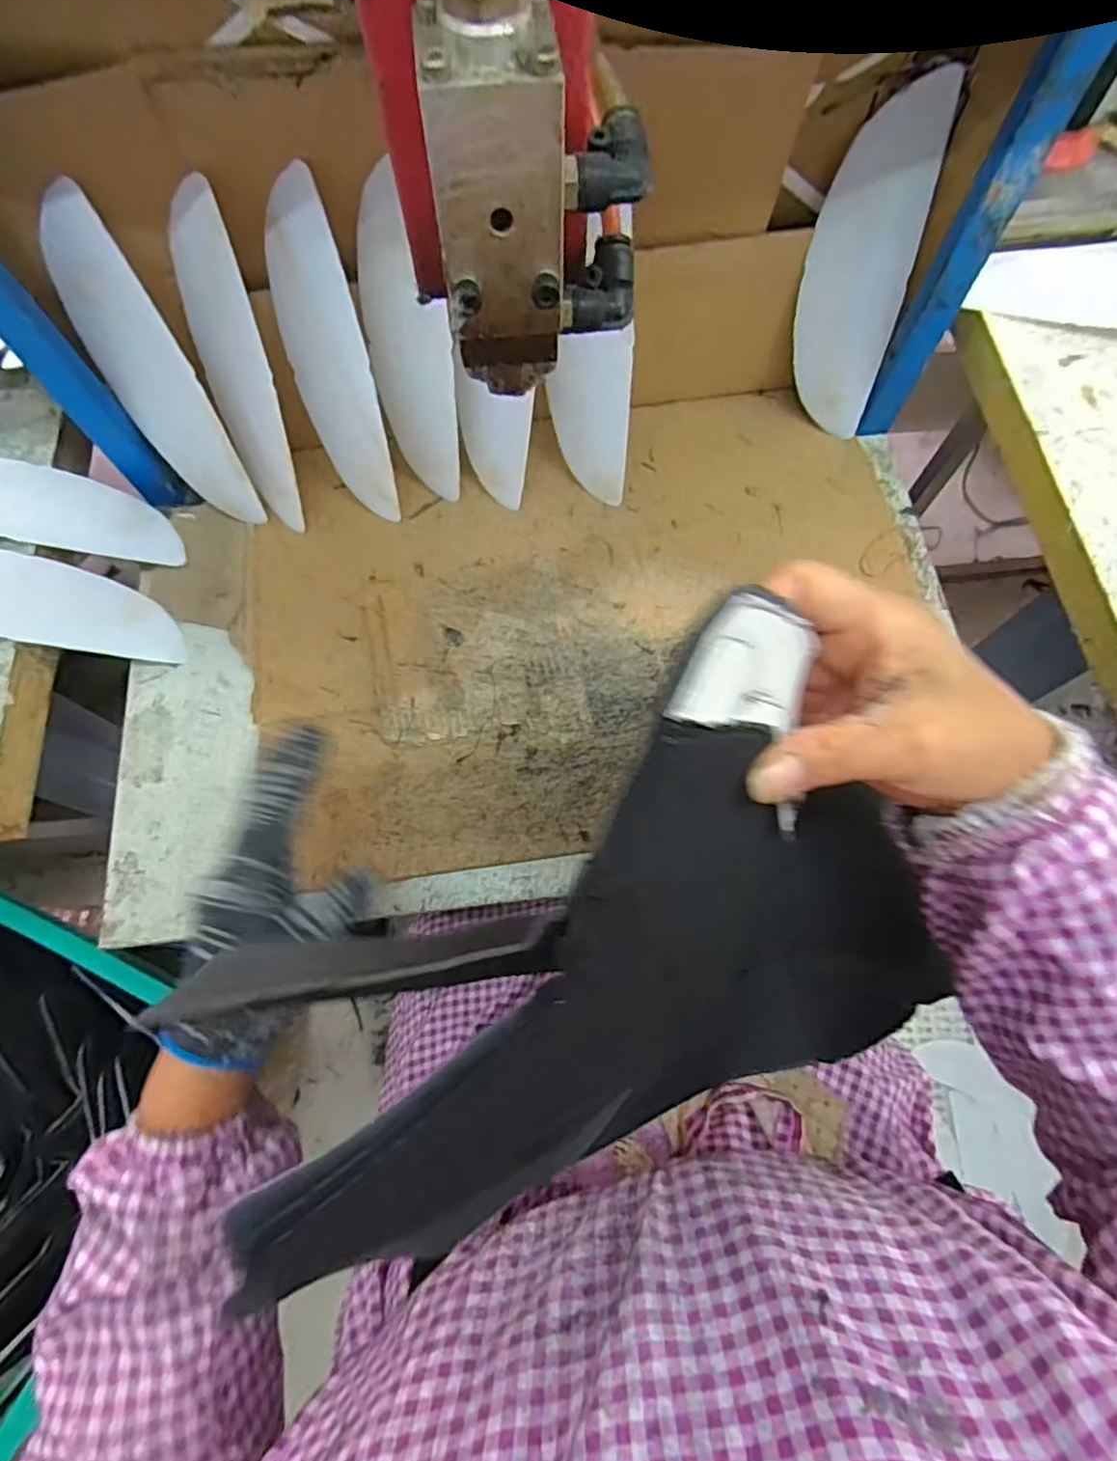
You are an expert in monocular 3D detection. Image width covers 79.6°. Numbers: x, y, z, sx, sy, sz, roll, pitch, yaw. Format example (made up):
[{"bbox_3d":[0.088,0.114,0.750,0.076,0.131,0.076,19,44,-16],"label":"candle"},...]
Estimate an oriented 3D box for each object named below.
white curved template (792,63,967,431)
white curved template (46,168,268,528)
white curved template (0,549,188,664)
[{"bbox_3d":[0.230,-0.350,0.519,0.076,0.223,0.007,13,47,14],"label":"white curved template"},{"bbox_3d":[-0.298,-0.256,0.496,0.065,0.222,0.013,-1,48,17],"label":"white curved template"},{"bbox_3d":[-0.397,-0.097,0.488,0.218,0.015,0.062,10,86,-38],"label":"white curved template"}]

